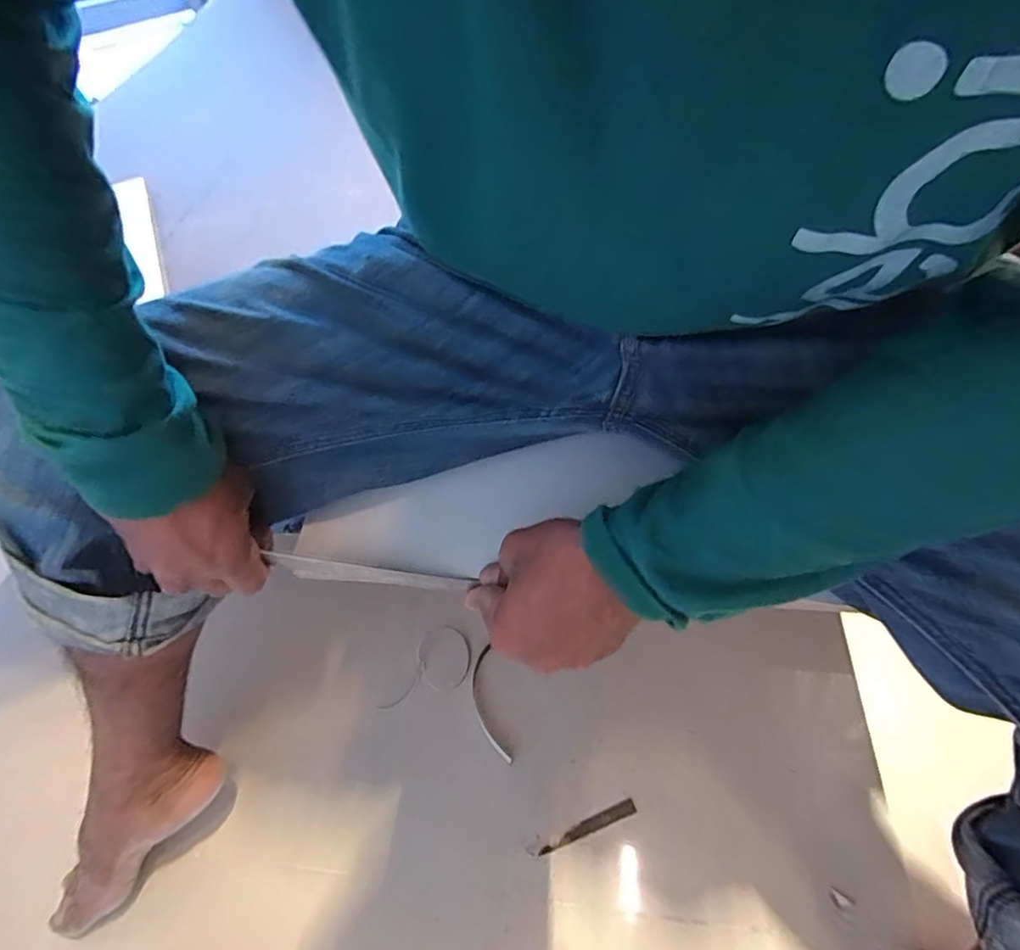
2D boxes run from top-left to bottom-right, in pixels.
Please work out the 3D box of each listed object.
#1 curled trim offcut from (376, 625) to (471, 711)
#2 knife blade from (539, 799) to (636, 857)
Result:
[{"bbox_3d":[-0.097,0.249,0.702,0.076,0.011,0.124,23,60,18],"label":"curled trim offcut"},{"bbox_3d":[0.082,0.375,0.599,0.110,0.006,0.014,-21,57,-10],"label":"knife blade"}]

